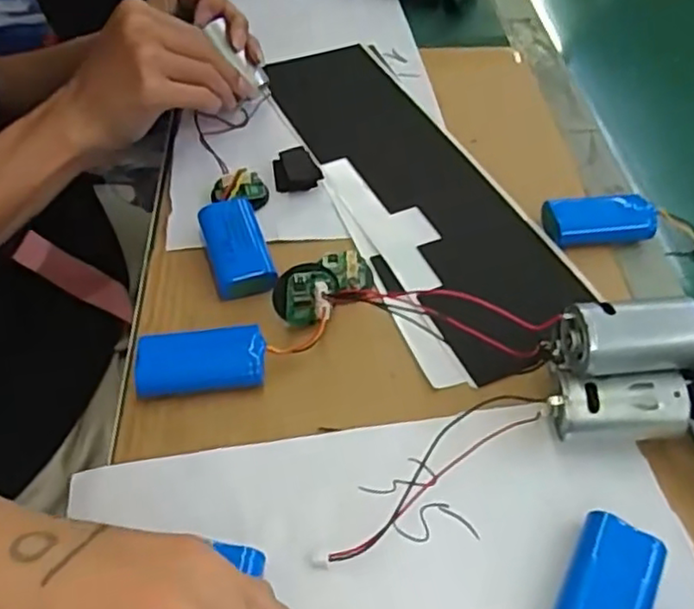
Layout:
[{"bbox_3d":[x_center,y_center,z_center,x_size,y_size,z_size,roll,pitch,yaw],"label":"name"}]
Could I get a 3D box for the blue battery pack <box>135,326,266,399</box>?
[{"bbox_3d":[-0.079,0.031,0.355,0.066,0.021,0.033,-7,51,-7],"label":"blue battery pack"}]

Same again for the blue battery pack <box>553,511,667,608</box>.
[{"bbox_3d":[0.111,0.125,0.280,0.036,0.019,0.068,24,55,18],"label":"blue battery pack"}]

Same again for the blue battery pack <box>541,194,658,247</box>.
[{"bbox_3d":[0.166,-0.055,0.434,0.069,0.025,0.030,-7,51,-6],"label":"blue battery pack"}]

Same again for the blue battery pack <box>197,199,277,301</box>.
[{"bbox_3d":[-0.069,-0.035,0.410,0.036,0.020,0.071,-14,53,-12],"label":"blue battery pack"}]

